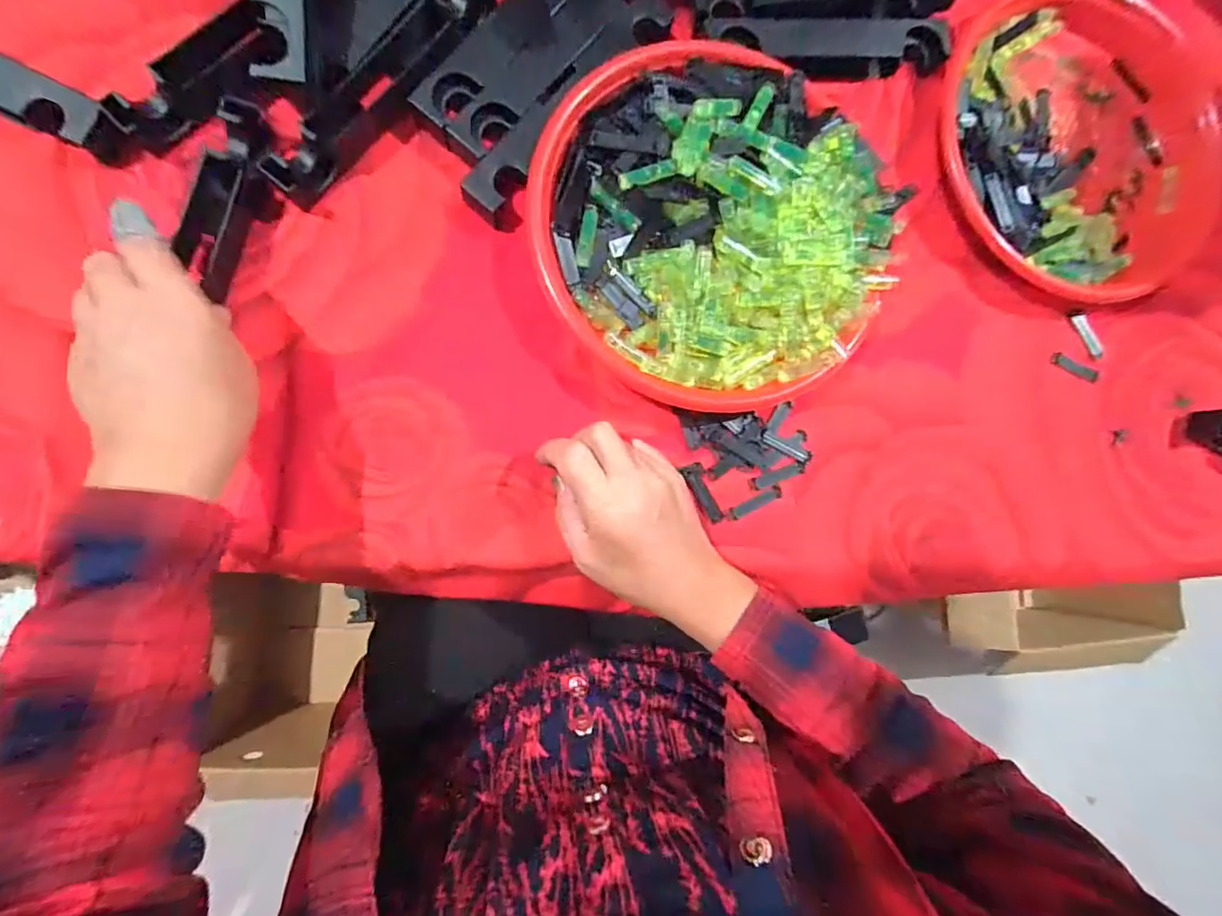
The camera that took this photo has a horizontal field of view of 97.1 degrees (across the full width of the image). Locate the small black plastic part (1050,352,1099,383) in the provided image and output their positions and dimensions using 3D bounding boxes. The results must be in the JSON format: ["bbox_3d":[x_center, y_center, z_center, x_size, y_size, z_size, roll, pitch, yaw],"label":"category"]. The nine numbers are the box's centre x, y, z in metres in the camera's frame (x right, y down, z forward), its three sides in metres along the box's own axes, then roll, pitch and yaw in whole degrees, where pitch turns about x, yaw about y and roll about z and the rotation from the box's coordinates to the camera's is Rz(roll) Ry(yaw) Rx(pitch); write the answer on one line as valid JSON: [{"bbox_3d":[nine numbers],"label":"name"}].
[{"bbox_3d":[0.384,-0.074,0.446,0.042,0.004,0.012,24,84,-8],"label":"small black plastic part"}]

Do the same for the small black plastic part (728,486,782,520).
[{"bbox_3d":[0.106,0.033,0.395,0.044,0.004,0.009,-25,92,-10],"label":"small black plastic part"}]

